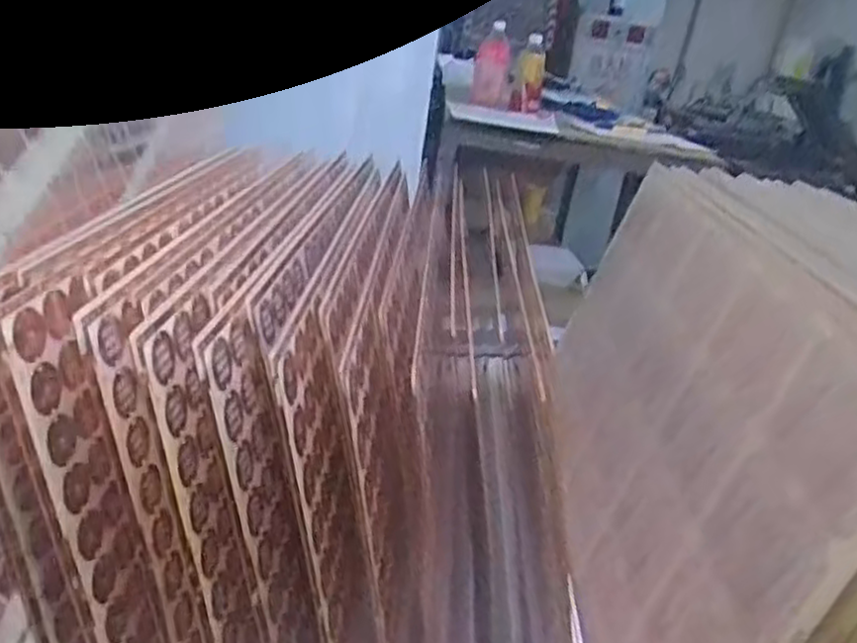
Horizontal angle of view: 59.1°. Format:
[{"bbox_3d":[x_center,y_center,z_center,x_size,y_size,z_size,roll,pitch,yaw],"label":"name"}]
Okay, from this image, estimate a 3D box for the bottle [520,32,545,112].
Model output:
[{"bbox_3d":[0.244,-0.585,1.785,0.060,0.164,0.047,8,23,6],"label":"bottle"}]

